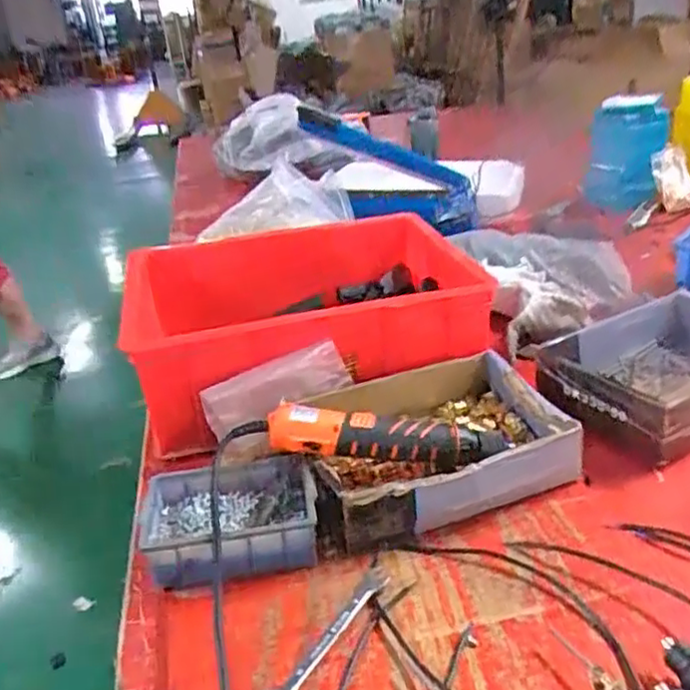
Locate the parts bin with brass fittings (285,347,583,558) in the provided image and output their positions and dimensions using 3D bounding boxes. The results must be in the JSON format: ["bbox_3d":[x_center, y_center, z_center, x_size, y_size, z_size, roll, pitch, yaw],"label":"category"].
[{"bbox_3d":[0.079,0.097,0.666,0.244,0.062,0.194,-12,27,-13],"label":"parts bin with brass fittings"}]

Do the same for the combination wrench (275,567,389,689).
[{"bbox_3d":[-0.014,0.219,0.501,0.020,0.010,0.153,13,32,33],"label":"combination wrench"}]

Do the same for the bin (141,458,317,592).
[{"bbox_3d":[-0.102,0.157,0.602,0.152,0.055,0.108,-8,27,-5],"label":"bin"}]

